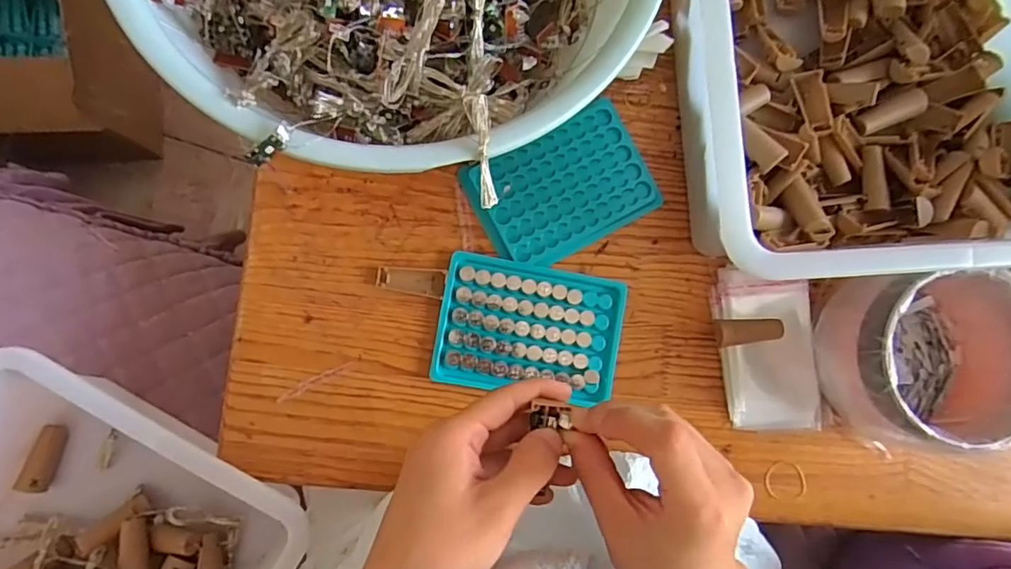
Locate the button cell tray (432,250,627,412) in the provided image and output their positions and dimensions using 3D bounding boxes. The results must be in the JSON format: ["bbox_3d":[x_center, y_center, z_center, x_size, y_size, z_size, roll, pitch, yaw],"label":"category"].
[{"bbox_3d":[0.018,0.033,0.406,0.132,0.009,0.094,10,85,-4],"label":"button cell tray"}]

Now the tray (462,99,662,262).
[{"bbox_3d":[0.044,-0.072,0.415,0.128,0.006,0.091,-29,89,-6],"label":"tray"}]

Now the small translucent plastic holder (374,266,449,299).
[{"bbox_3d":[-0.068,-0.003,0.402,0.049,0.008,0.020,10,85,-4],"label":"small translucent plastic holder"}]

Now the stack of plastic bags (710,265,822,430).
[{"bbox_3d":[0.198,0.050,0.416,0.070,0.014,0.124,-7,86,-6],"label":"stack of plastic bags"}]

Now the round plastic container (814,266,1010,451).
[{"bbox_3d":[0.289,0.050,0.386,0.117,0.089,0.108,0,86,-5],"label":"round plastic container"}]

